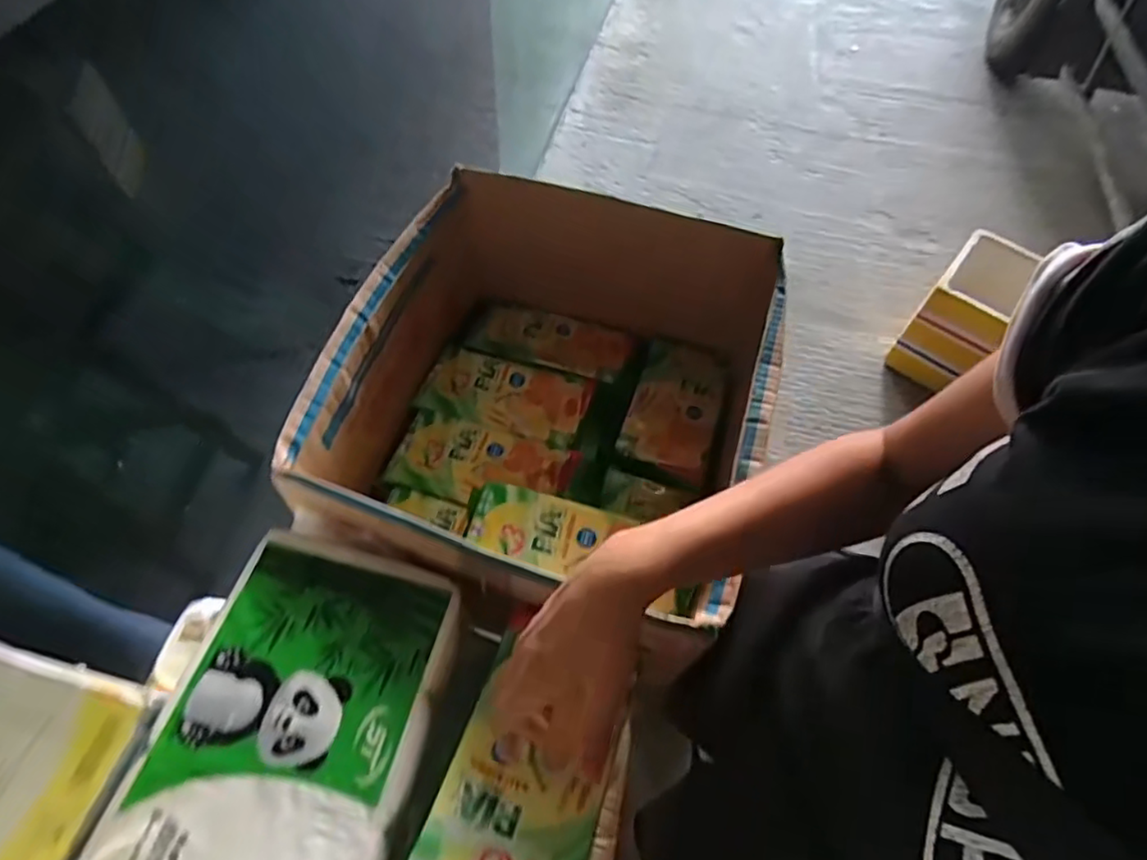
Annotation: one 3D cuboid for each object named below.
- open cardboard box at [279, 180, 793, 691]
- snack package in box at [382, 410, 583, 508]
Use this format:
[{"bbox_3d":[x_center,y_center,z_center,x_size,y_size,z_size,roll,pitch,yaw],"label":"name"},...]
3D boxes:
[{"bbox_3d":[-0.026,-0.022,0.668,0.404,0.206,0.426,14,58,6],"label":"open cardboard box"},{"bbox_3d":[-0.105,0.039,0.723,0.204,0.034,0.101,13,58,5],"label":"snack package in box"}]

